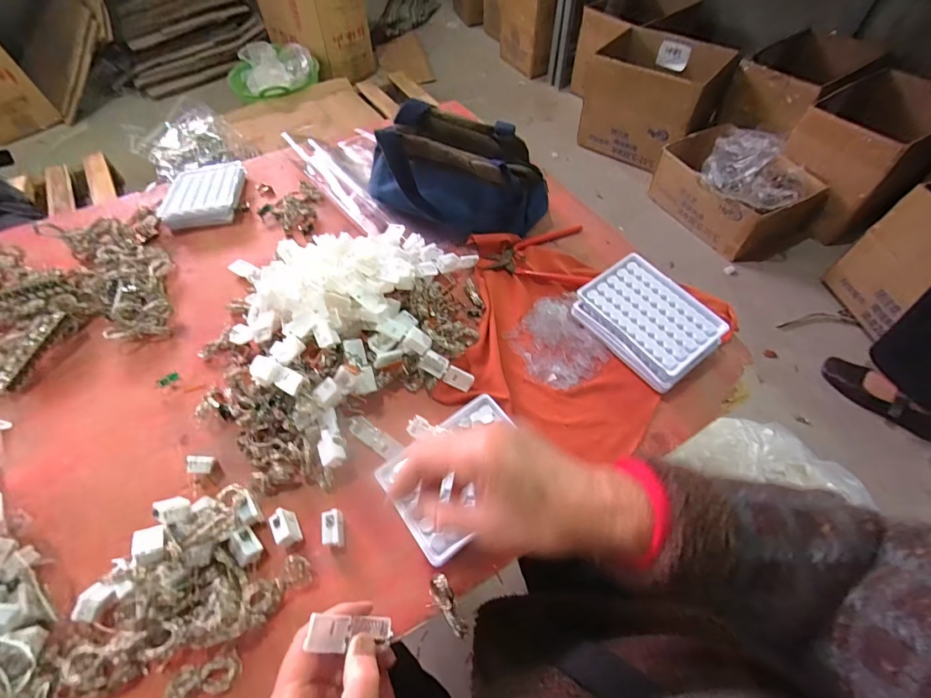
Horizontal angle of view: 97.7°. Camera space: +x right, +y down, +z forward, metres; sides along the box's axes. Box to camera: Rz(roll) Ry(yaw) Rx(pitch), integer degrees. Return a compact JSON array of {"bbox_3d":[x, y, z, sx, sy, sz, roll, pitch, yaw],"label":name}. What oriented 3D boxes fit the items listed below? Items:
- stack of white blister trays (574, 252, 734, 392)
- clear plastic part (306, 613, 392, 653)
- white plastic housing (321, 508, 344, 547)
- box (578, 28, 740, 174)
[{"bbox_3d":[0.197,-0.034,0.440,0.099,0.028,0.135,-34,62,-18],"label":"stack of white blister trays"},{"bbox_3d":[-0.074,0.181,0.262,0.053,0.008,0.018,17,52,-28],"label":"clear plastic part"},{"bbox_3d":[-0.111,0.151,0.341,0.013,0.020,0.027,-9,57,-4],"label":"white plastic housing"},{"bbox_3d":[0.637,-0.888,1.449,0.423,0.293,0.333,36,65,22],"label":"box"}]

